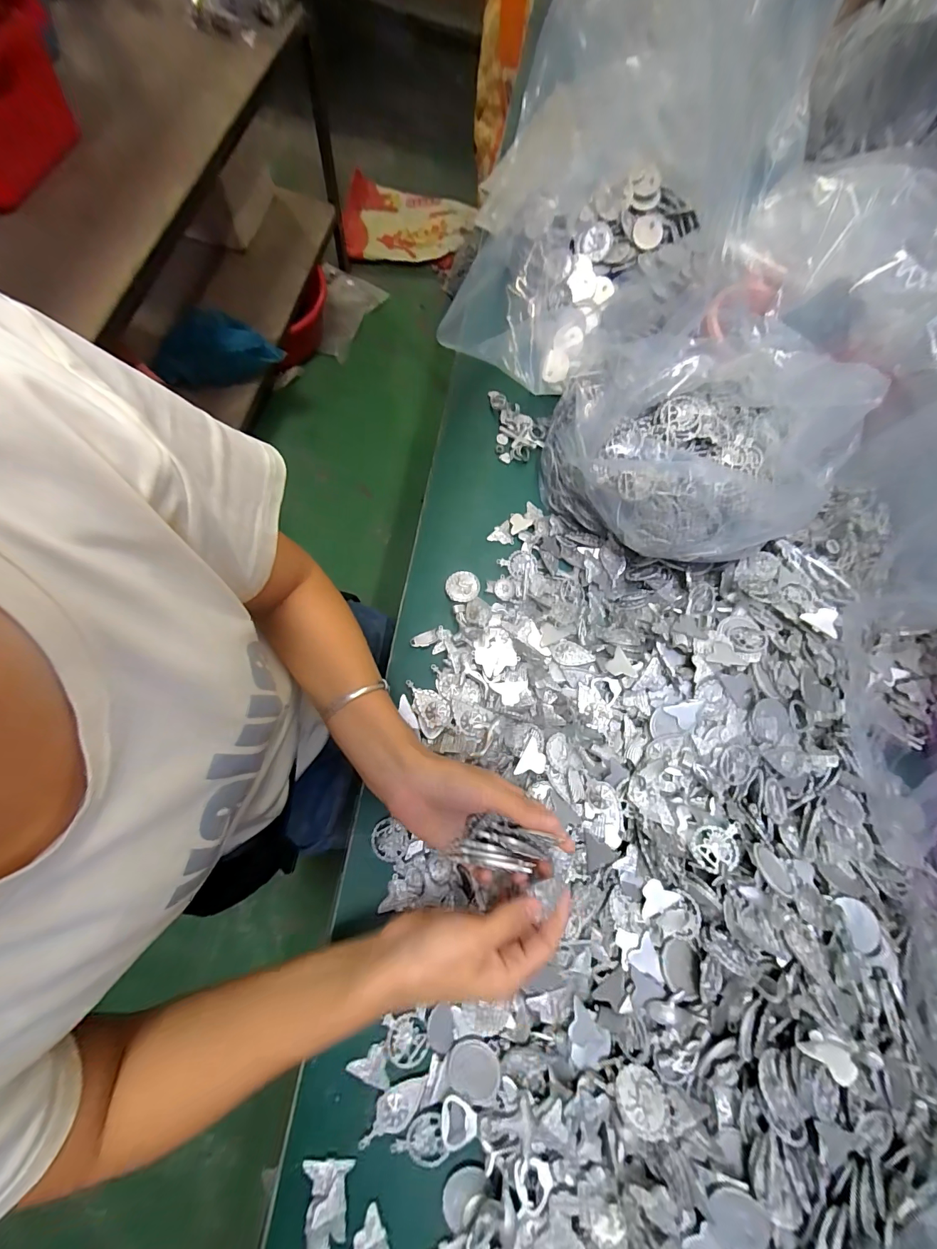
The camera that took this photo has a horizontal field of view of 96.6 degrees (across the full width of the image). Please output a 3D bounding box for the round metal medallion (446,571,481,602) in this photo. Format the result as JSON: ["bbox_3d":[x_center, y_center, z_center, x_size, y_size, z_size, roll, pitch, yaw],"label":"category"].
[{"bbox_3d":[-0.006,-0.042,0.458,0.037,0.004,0.036,2,73,-7],"label":"round metal medallion"}]

